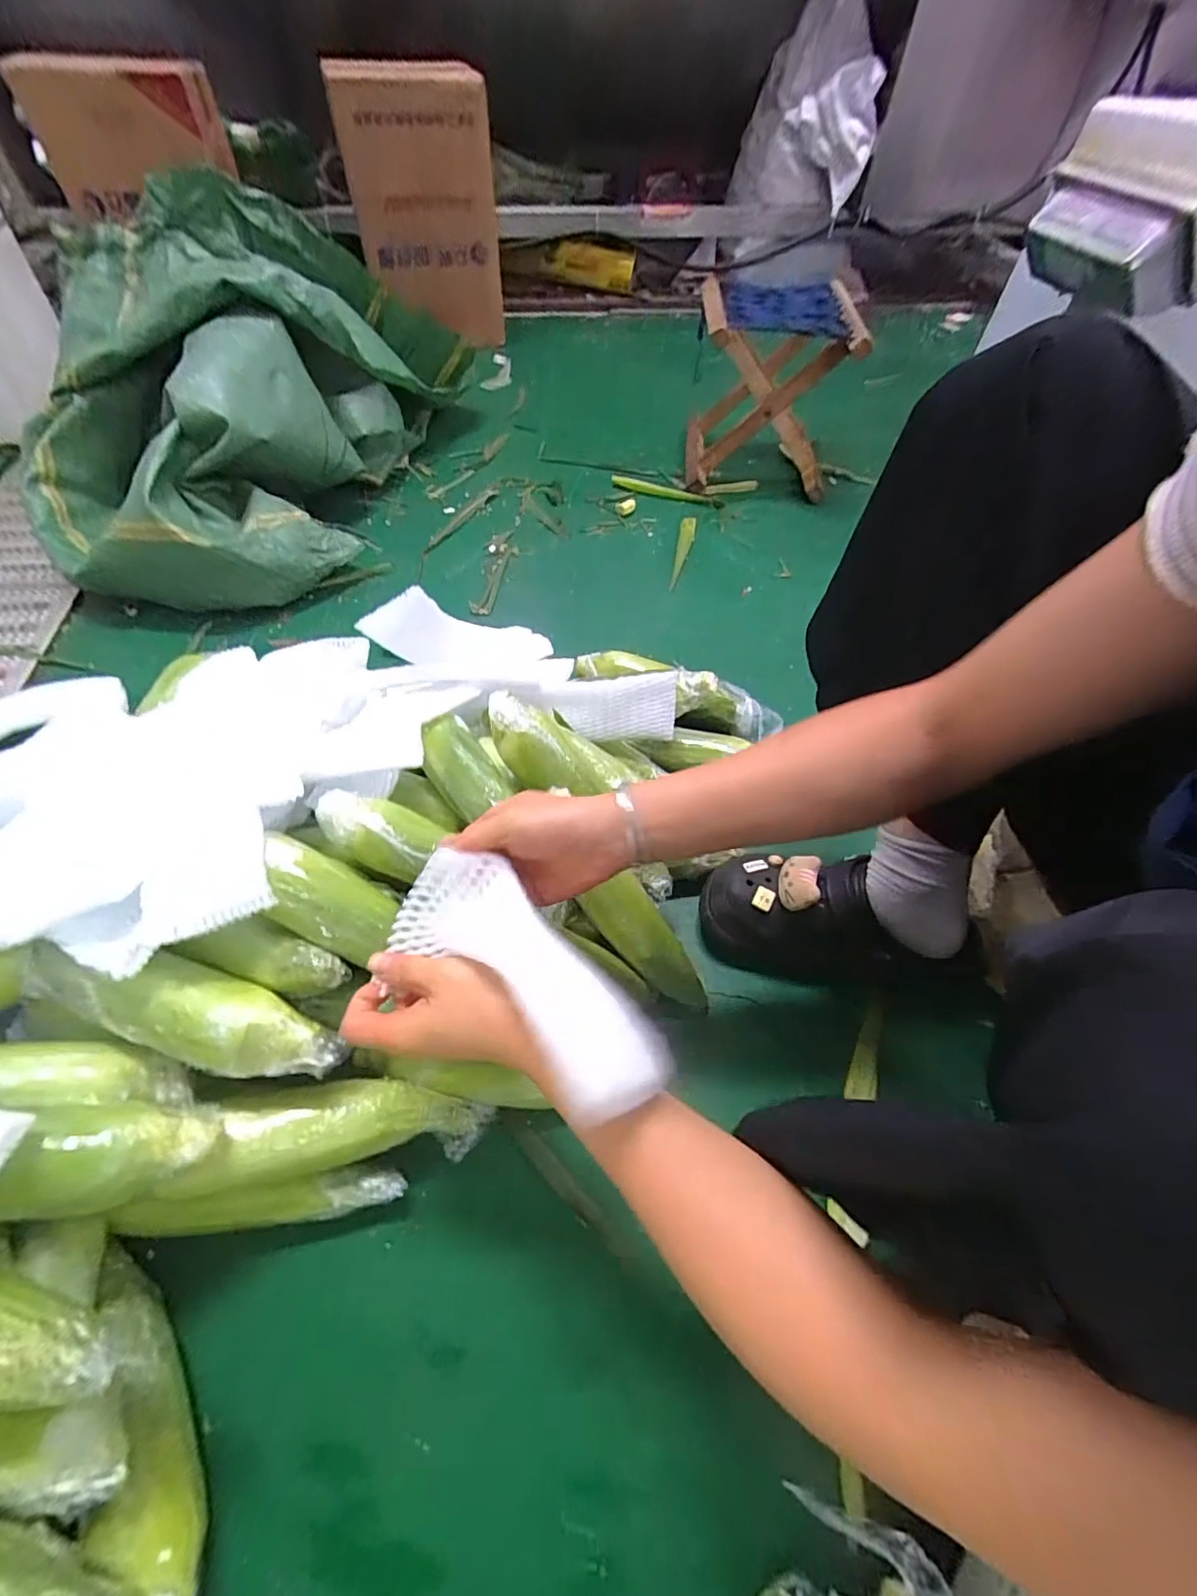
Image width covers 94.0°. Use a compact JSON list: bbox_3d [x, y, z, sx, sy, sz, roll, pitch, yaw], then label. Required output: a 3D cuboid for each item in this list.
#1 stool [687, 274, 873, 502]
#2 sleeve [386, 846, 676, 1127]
[{"bbox_3d":[0.301,-0.736,1.008,0.250,0.273,0.231,9,58,4],"label":"stool"},{"bbox_3d":[-0.048,0.094,0.323,0.197,0.039,0.070,30,58,36],"label":"sleeve"}]

